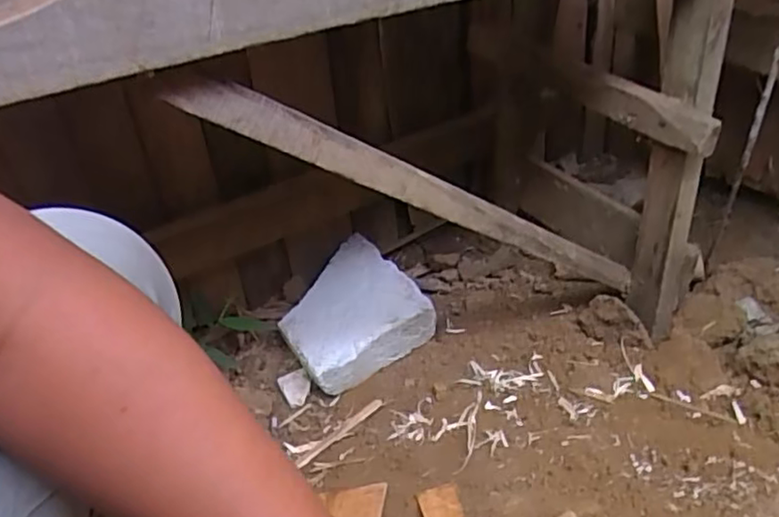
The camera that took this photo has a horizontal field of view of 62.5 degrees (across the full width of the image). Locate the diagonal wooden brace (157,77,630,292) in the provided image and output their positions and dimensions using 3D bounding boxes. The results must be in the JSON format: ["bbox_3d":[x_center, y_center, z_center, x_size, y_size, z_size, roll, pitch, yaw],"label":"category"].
[{"bbox_3d":[0.087,-0.051,0.680,0.683,0.033,0.020,17,19,-43],"label":"diagonal wooden brace"}]

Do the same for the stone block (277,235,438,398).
[{"bbox_3d":[-0.064,0.081,0.962,0.199,0.072,0.194,-27,40,-22],"label":"stone block"}]

